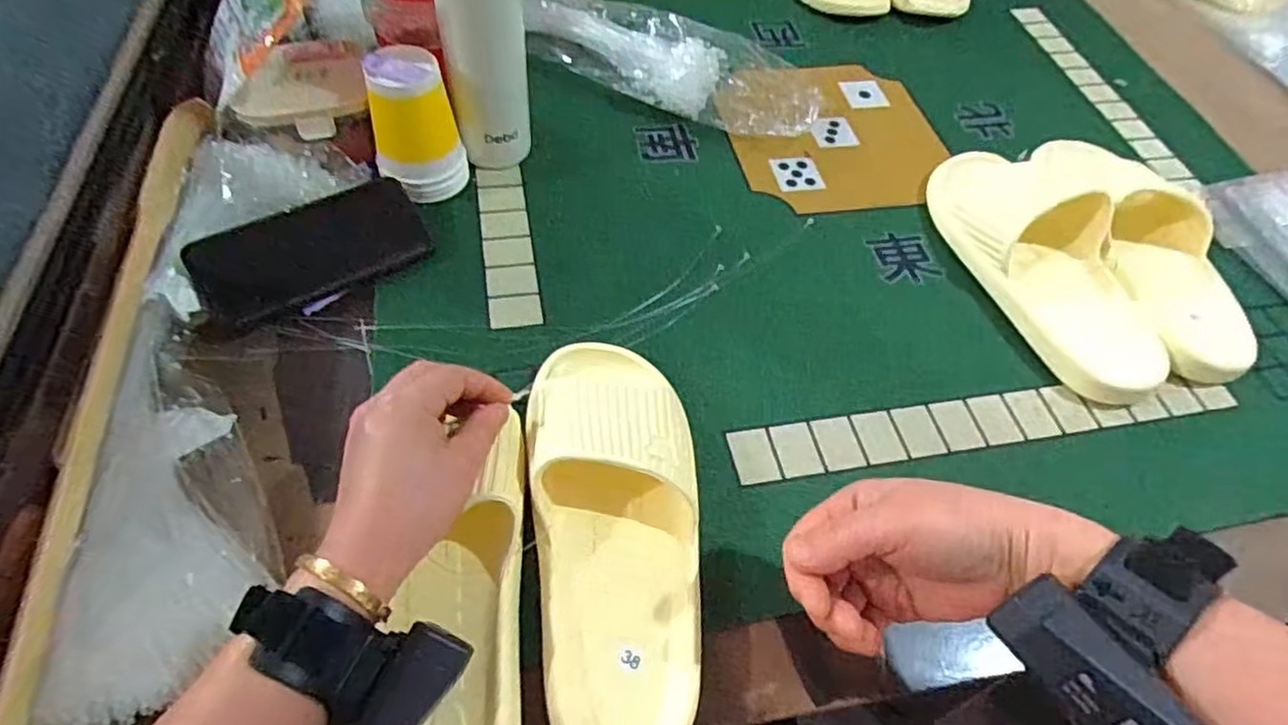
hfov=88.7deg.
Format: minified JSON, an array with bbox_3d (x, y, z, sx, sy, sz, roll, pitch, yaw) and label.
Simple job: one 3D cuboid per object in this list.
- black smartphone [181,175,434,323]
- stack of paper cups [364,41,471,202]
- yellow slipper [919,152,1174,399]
[{"bbox_3d":[-0.248,-0.084,0.497,0.159,0.009,0.078,-32,83,-25],"label":"black smartphone"},{"bbox_3d":[-0.183,-0.187,0.525,0.071,0.098,0.064,-14,58,-14],"label":"stack of paper cups"},{"bbox_3d":[0.330,-0.091,0.546,0.107,0.059,0.265,-12,58,-13],"label":"yellow slipper"}]

